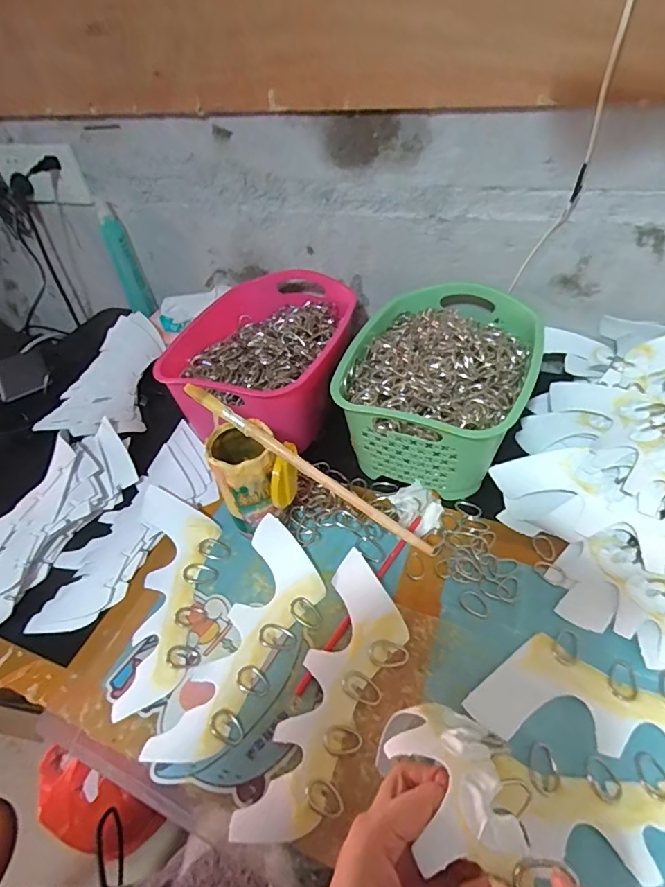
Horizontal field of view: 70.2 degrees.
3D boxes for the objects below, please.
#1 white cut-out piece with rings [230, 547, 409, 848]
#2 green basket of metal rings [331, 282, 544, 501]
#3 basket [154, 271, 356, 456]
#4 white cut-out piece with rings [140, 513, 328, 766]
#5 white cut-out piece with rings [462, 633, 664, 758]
[{"bbox_3d":[0.006,0.204,0.395,0.078,0.015,0.227,13,49,18],"label":"white cut-out piece with rings"},{"bbox_3d":[0.130,-0.073,0.574,0.200,0.118,0.265,14,49,19],"label":"green basket of metal rings"},{"bbox_3d":[-0.080,-0.110,0.635,0.213,0.117,0.317,5,46,12],"label":"basket"},{"bbox_3d":[-0.072,0.173,0.424,0.085,0.026,0.215,12,49,18],"label":"white cut-out piece with rings"},{"bbox_3d":[0.230,0.208,0.364,0.231,0.012,0.082,10,48,16],"label":"white cut-out piece with rings"}]

